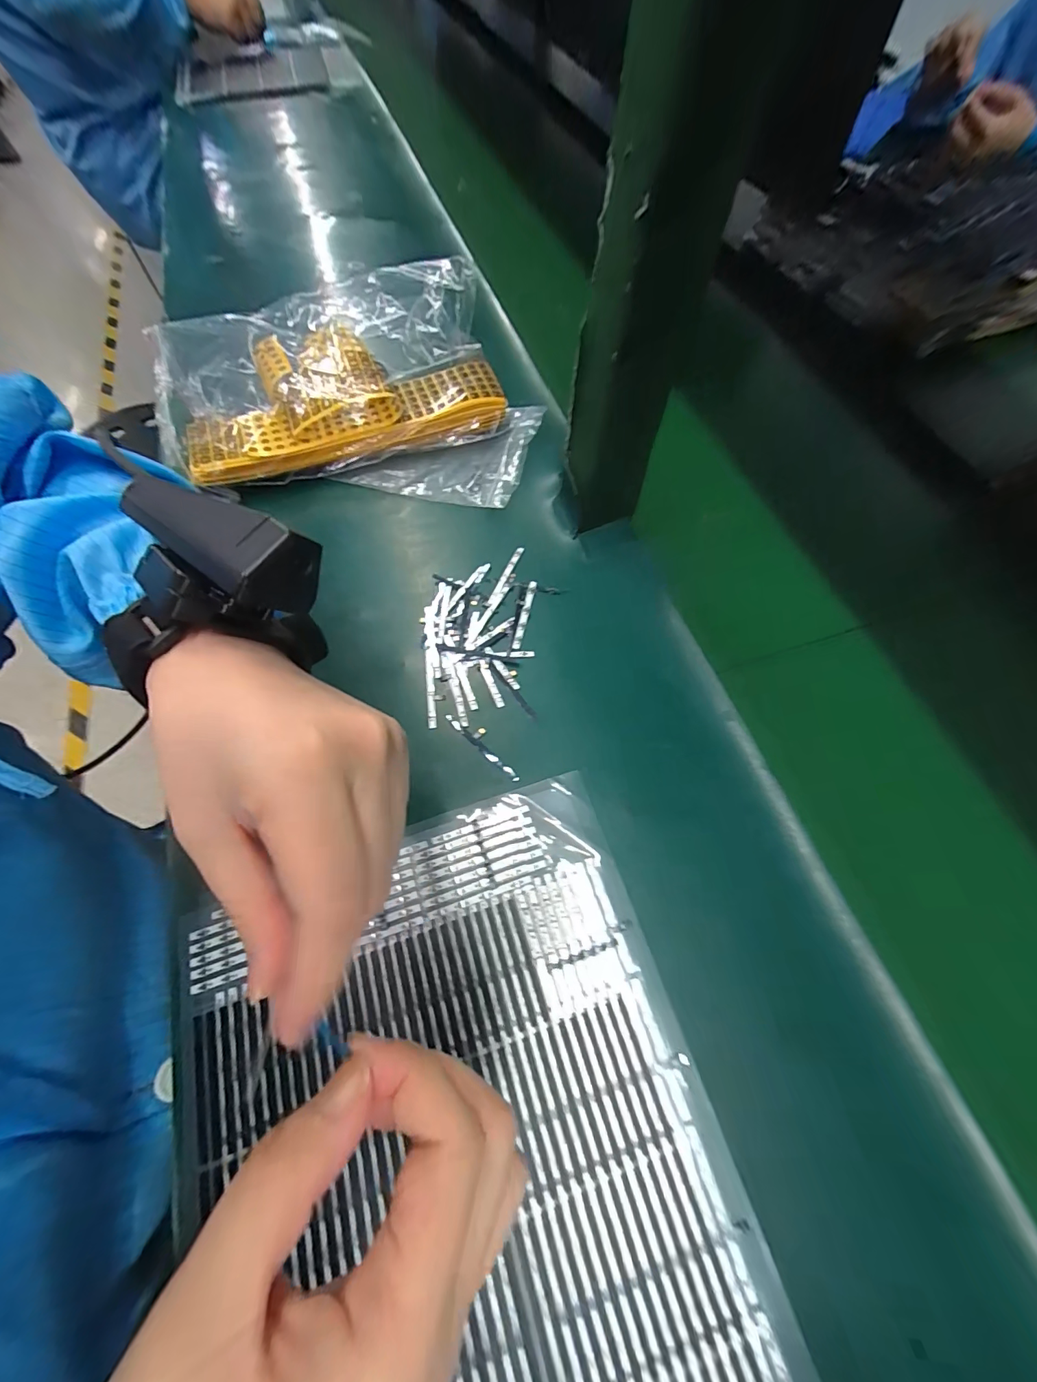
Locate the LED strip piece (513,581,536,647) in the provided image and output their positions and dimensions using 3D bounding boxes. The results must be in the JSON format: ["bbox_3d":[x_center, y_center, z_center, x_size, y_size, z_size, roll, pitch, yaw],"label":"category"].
[{"bbox_3d":[0.004,-0.057,0.328,0.006,0.004,0.059,12,67,7],"label":"LED strip piece"}]

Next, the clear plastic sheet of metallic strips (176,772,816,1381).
[{"bbox_3d":[-0.026,0.221,0.205,0.235,0.008,0.306,-18,67,-6],"label":"clear plastic sheet of metallic strips"}]

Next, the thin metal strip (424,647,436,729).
[{"bbox_3d":[-0.061,-0.003,0.308,0.006,0.004,0.059,-7,67,-2],"label":"thin metal strip"}]

